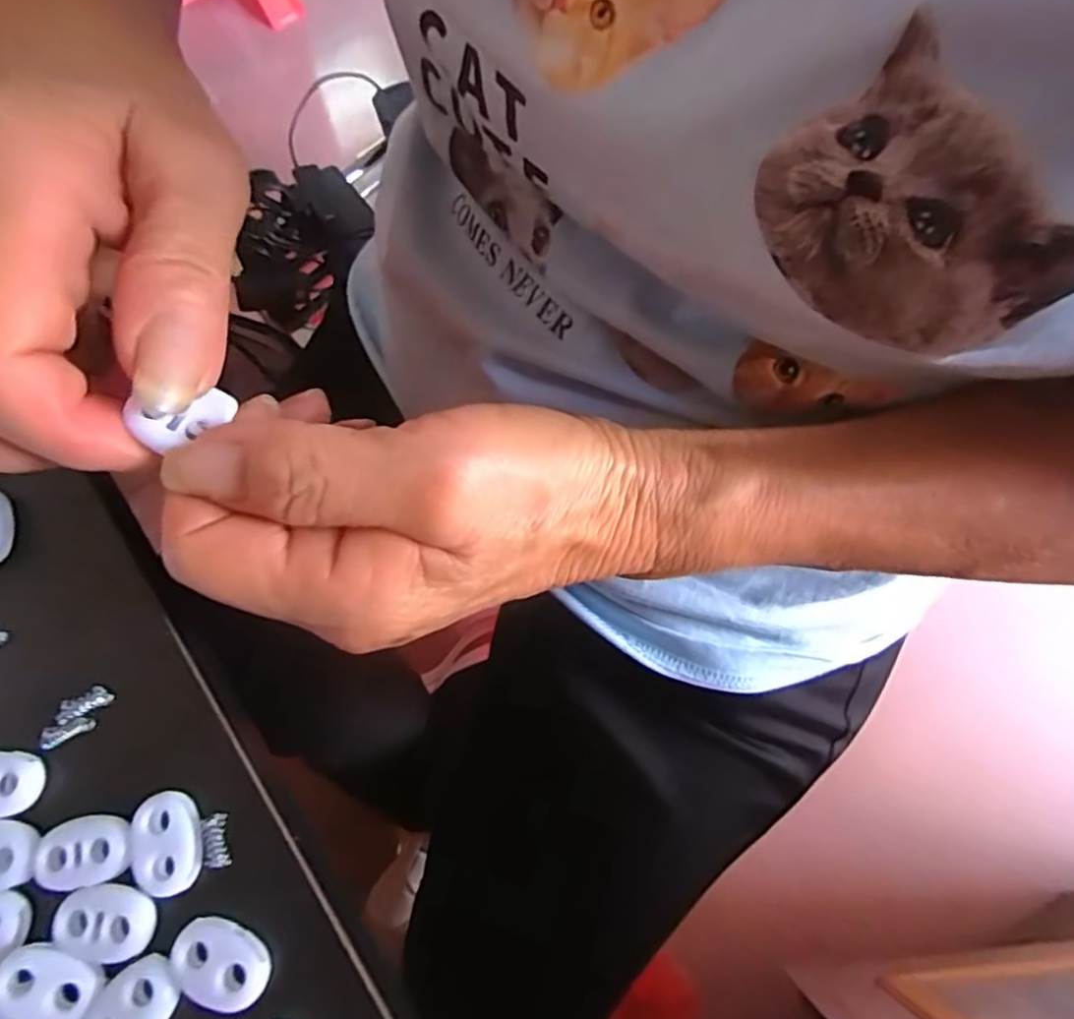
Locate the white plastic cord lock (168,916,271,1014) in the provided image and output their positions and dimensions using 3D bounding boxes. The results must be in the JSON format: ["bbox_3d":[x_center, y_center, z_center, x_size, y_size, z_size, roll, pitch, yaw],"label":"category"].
[{"bbox_3d":[-0.072,0.103,0.155,0.023,0.004,0.015,16,74,8],"label":"white plastic cord lock"}]

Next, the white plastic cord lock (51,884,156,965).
[{"bbox_3d":[-0.101,0.096,0.158,0.022,0.004,0.015,2,72,4],"label":"white plastic cord lock"}]

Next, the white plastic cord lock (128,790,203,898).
[{"bbox_3d":[-0.089,0.080,0.163,0.016,0.004,0.022,-6,72,1],"label":"white plastic cord lock"}]

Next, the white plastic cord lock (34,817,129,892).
[{"bbox_3d":[-0.108,0.081,0.162,0.023,0.004,0.015,-12,72,-1],"label":"white plastic cord lock"}]

